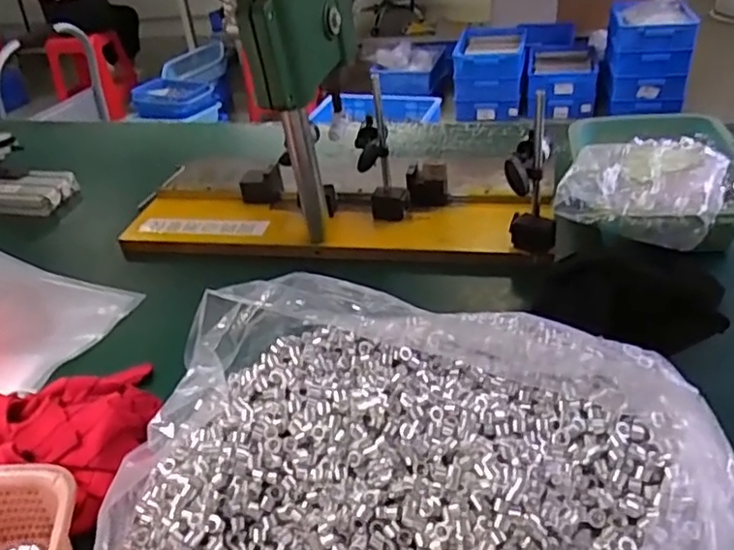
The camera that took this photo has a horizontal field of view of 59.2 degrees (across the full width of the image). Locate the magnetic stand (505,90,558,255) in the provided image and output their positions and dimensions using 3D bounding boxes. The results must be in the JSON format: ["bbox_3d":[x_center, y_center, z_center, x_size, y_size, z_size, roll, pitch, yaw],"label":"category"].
[{"bbox_3d":[0.192,-0.116,0.749,0.060,0.179,0.060,4,36,14],"label":"magnetic stand"}]

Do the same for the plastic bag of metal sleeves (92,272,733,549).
[{"bbox_3d":[0.023,0.170,0.421,0.440,0.116,0.462,-1,43,11],"label":"plastic bag of metal sleeves"}]

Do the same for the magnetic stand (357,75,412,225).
[{"bbox_3d":[0.018,-0.159,0.856,0.063,0.173,0.071,-6,35,2],"label":"magnetic stand"}]

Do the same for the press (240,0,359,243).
[{"bbox_3d":[-0.066,-0.207,0.767,0.058,0.320,0.185,7,37,18],"label":"press"}]

